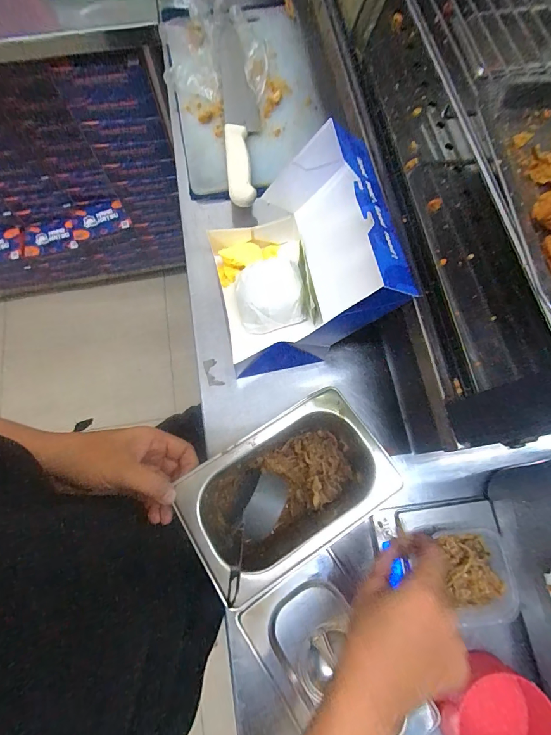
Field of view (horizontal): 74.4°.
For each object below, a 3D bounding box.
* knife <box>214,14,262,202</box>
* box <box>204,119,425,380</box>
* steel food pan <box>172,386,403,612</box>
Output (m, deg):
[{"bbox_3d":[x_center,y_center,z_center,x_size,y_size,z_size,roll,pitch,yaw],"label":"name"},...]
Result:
[{"bbox_3d":[-0.051,-0.372,0.518,0.050,0.033,0.342,-5,74,-2],"label":"knife"},{"bbox_3d":[0.019,-0.107,0.392,0.164,0.160,0.184,-11,74,-4],"label":"box"},{"bbox_3d":[0.014,0.122,0.352,0.176,0.103,0.125,-31,76,-9],"label":"steel food pan"}]

